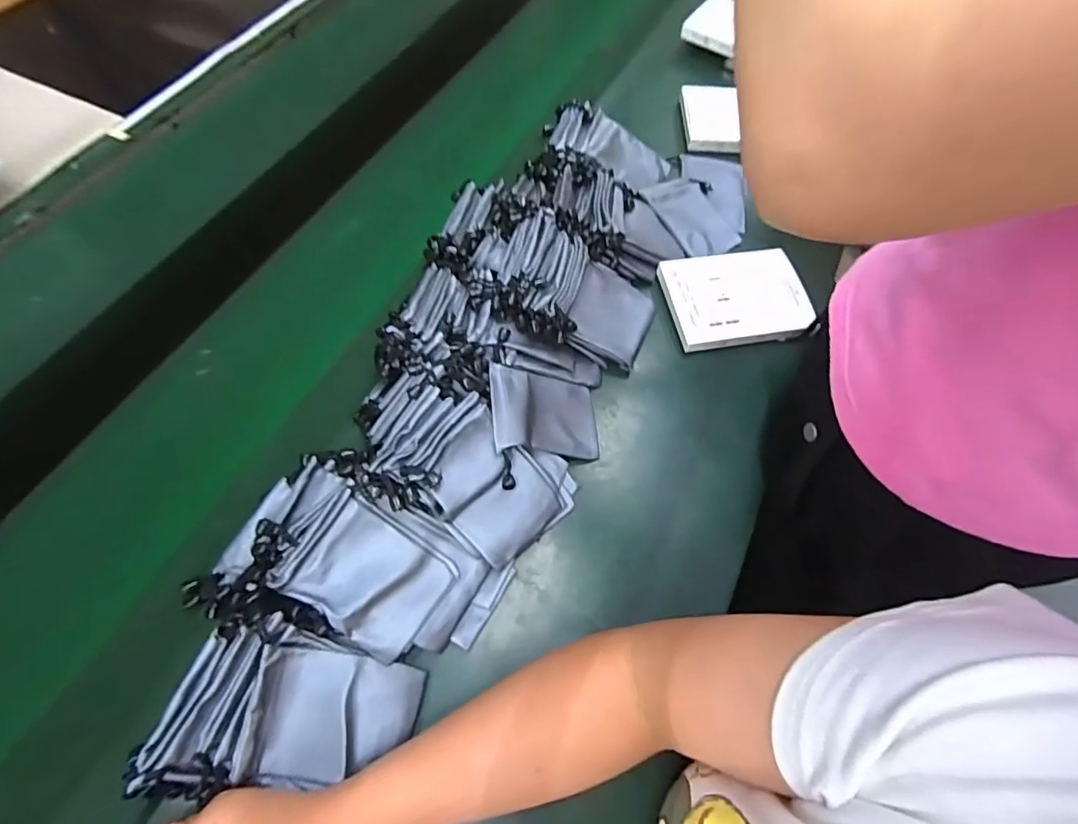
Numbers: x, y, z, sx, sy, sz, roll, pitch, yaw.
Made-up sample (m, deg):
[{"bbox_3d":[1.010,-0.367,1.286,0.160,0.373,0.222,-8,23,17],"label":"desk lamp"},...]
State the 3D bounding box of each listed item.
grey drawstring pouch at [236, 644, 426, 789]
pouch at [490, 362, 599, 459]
[{"bbox_3d":[-0.134,0.203,0.336,0.104,0.007,0.074,15,69,-16],"label":"grey drawstring pouch"},{"bbox_3d":[0.006,0.001,0.444,0.106,0.010,0.072,13,62,-34],"label":"pouch"}]

